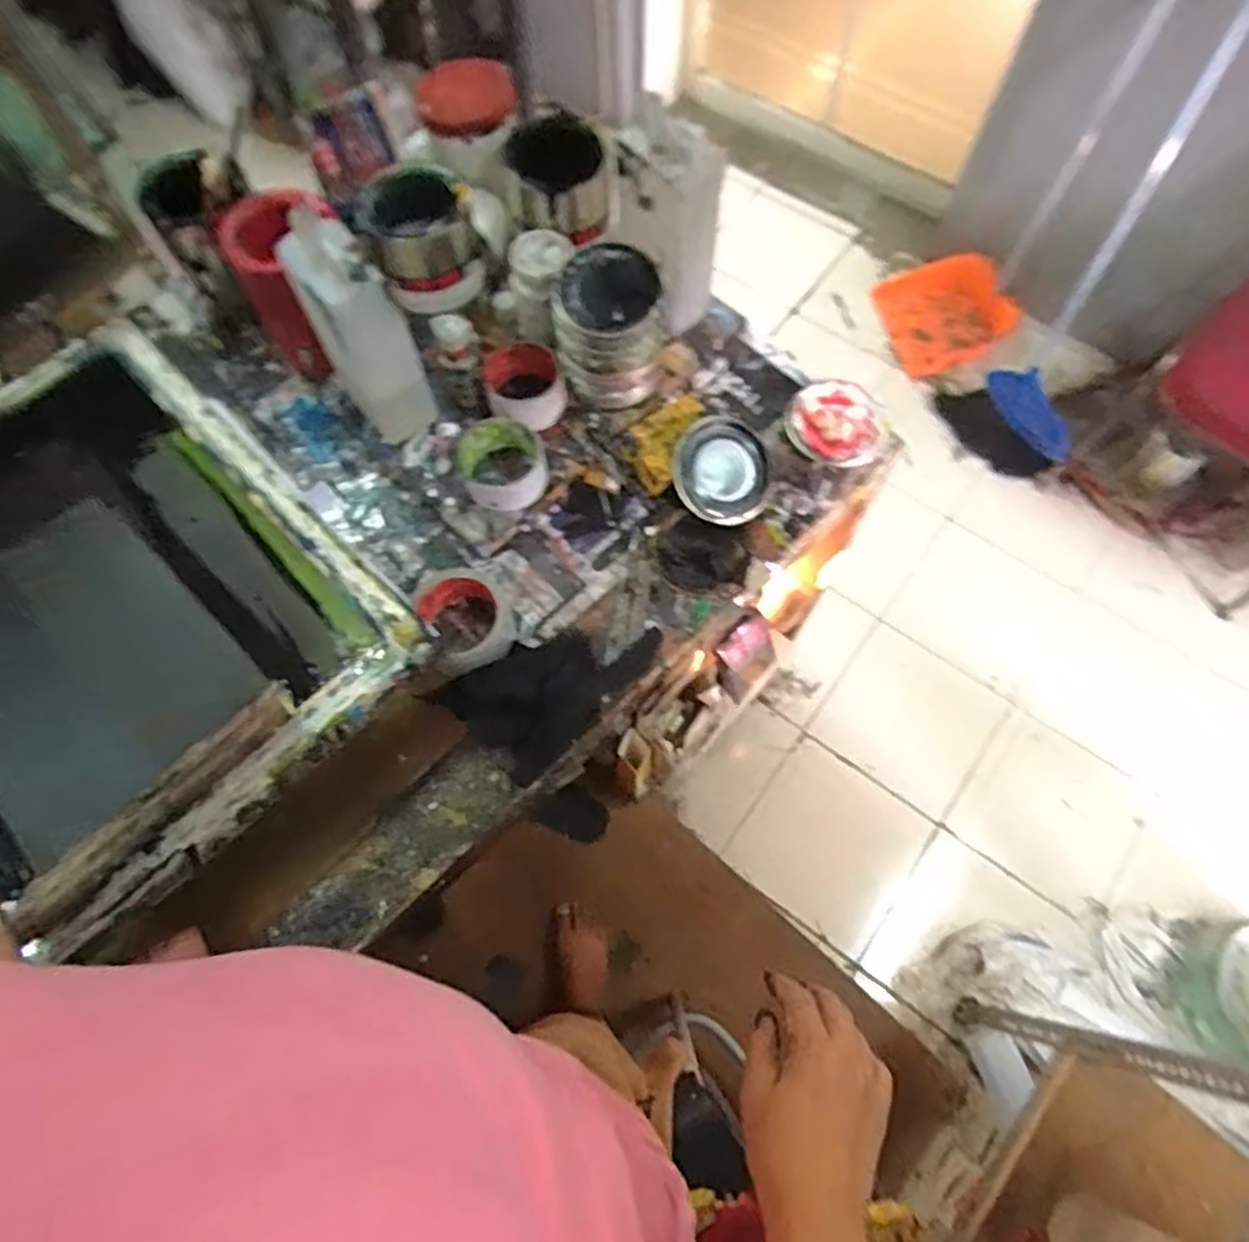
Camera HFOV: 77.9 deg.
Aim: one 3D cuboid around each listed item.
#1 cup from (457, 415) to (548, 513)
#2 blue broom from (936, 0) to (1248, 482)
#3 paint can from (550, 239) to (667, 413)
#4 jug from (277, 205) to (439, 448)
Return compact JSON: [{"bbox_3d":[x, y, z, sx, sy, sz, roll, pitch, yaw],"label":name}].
[{"bbox_3d":[-0.120,-0.154,0.782,0.082,0.049,0.083,0,68,0],"label":"cup"},{"bbox_3d":[0.950,-0.739,1.463,0.266,1.030,0.158,25,47,10],"label":"blue broom"},{"bbox_3d":[-0.020,-0.291,0.761,0.096,0.127,0.095,0,68,0],"label":"paint can"},{"bbox_3d":[-0.243,-0.257,0.727,0.064,0.228,0.106,-30,71,-11],"label":"jug"}]

